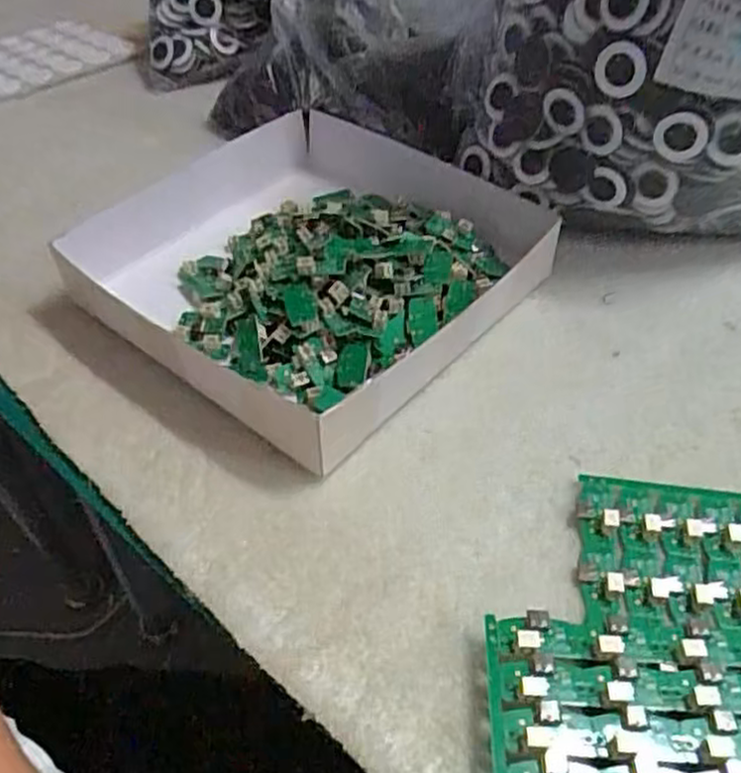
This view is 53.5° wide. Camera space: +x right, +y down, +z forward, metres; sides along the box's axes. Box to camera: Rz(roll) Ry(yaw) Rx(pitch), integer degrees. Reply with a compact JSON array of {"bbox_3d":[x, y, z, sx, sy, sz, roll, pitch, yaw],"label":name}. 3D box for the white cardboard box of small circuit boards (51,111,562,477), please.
[{"bbox_3d":[-0.036,-0.081,0.438,0.240,0.044,0.223,33,56,30],"label":"white cardboard box of small circuit boards"}]

